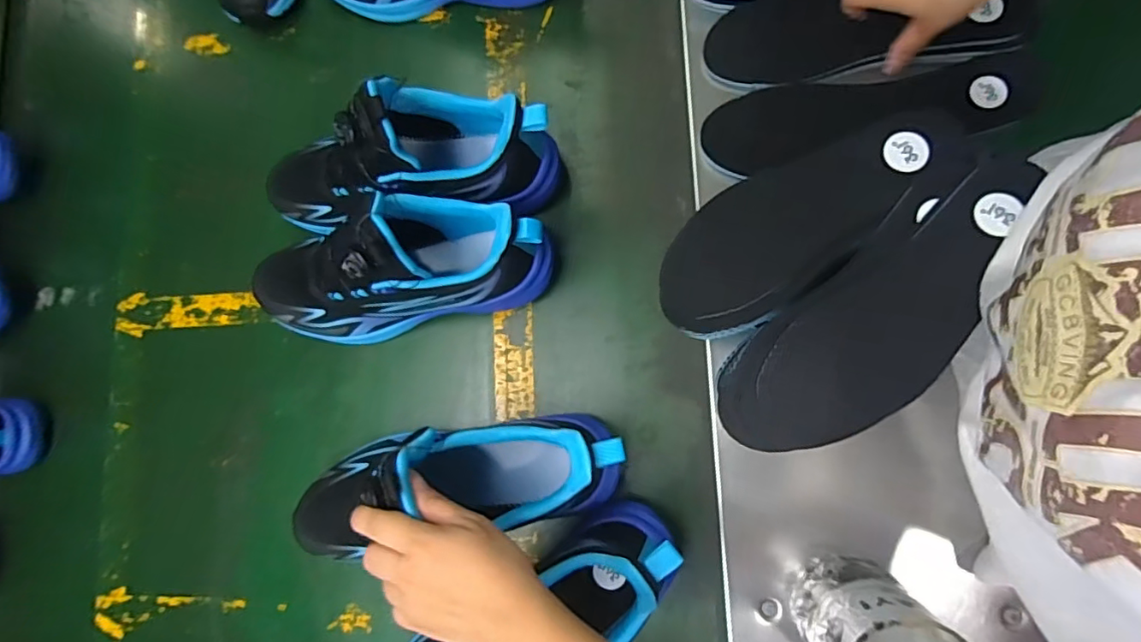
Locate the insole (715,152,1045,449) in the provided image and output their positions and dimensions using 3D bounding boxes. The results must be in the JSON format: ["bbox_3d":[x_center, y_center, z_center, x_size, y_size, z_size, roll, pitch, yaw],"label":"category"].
[{"bbox_3d":[0.195,-0.005,0.342,0.234,0.021,0.083,-44,80,5],"label":"insole"}]

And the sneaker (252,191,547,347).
[{"bbox_3d":[-0.155,-0.045,0.462,0.265,0.138,0.093,-4,78,1],"label":"sneaker"}]

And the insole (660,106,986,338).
[{"bbox_3d":[0.157,-0.069,0.365,0.213,0.013,0.084,-31,79,8],"label":"insole"}]

